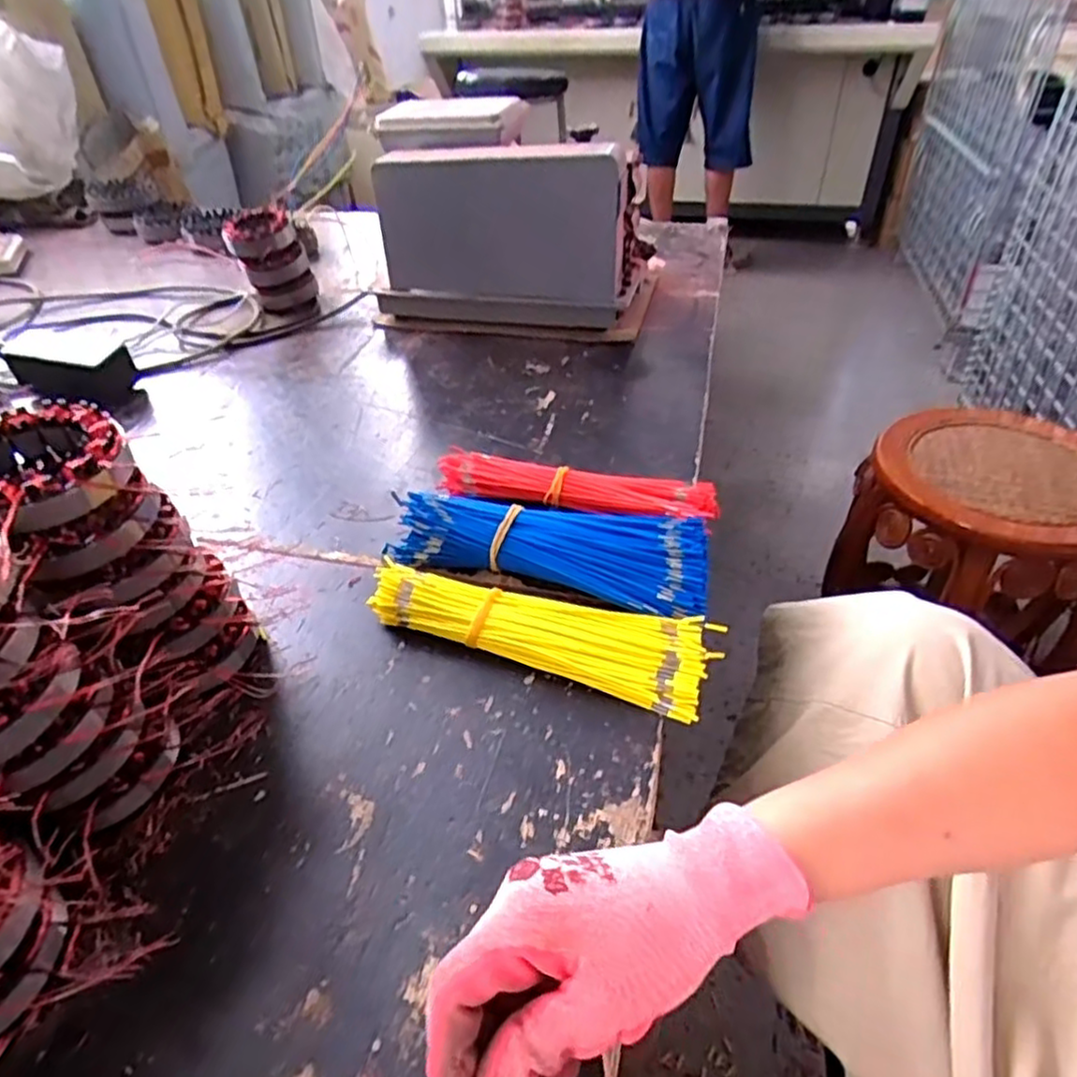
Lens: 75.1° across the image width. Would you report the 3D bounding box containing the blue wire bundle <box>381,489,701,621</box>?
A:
[{"bbox_3d":[0.011,0.004,0.551,0.246,0.044,0.091,12,42,15],"label":"blue wire bundle"}]

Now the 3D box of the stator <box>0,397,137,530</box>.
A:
[{"bbox_3d":[-0.267,-0.041,0.372,0.091,0.027,0.083,29,49,30],"label":"stator"}]

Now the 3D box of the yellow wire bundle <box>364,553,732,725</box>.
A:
[{"bbox_3d":[0.002,0.060,0.497,0.238,0.031,0.072,15,43,18],"label":"yellow wire bundle"}]

